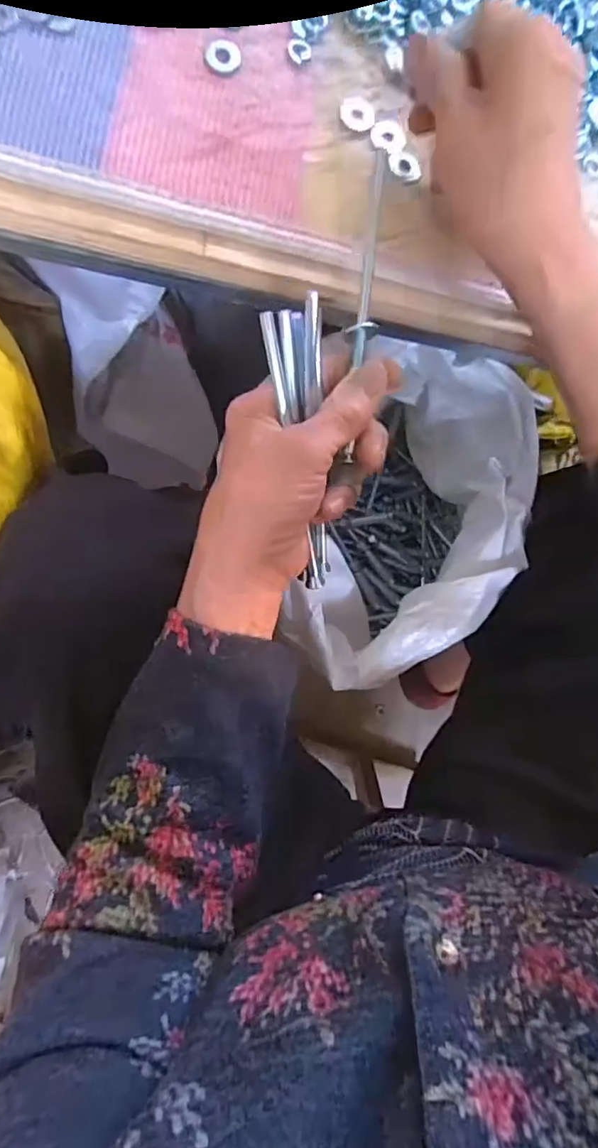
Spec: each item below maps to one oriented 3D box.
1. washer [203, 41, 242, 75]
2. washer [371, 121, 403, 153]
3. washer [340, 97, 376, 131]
[{"bbox_3d":[-0.042,-0.284,0.312,0.020,0.004,0.019,-6,86,-10],"label":"washer"},{"bbox_3d":[0.051,-0.250,0.324,0.018,0.004,0.016,8,84,-8],"label":"washer"},{"bbox_3d":[0.034,-0.262,0.322,0.020,0.004,0.020,-1,85,-9],"label":"washer"}]

